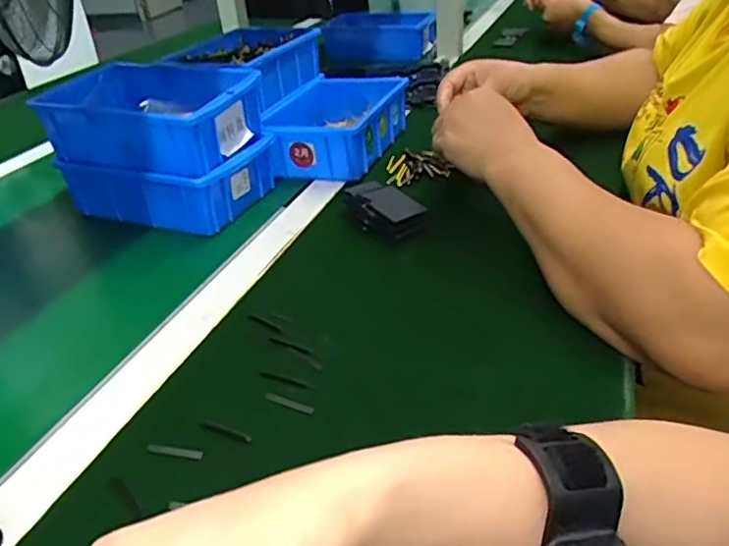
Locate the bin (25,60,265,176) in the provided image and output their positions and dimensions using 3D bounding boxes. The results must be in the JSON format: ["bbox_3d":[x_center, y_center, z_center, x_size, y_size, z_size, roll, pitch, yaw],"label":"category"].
[{"bbox_3d":[-0.219,-0.162,0.635,0.200,0.075,0.146,6,34,16],"label":"bin"}]

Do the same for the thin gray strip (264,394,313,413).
[{"bbox_3d":[-0.048,0.083,0.389,0.038,0.004,0.006,15,38,28],"label":"thin gray strip"}]

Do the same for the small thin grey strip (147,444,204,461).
[{"bbox_3d":[-0.113,0.106,0.361,0.038,0.004,0.006,7,35,18],"label":"small thin grey strip"}]

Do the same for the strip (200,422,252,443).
[{"bbox_3d":[-0.086,0.097,0.372,0.039,0.004,0.006,12,37,25],"label":"strip"}]

